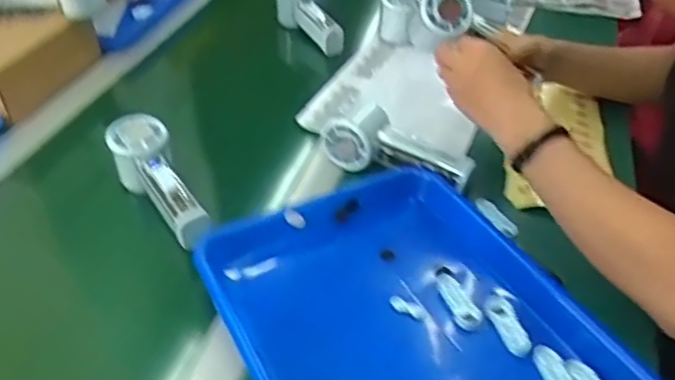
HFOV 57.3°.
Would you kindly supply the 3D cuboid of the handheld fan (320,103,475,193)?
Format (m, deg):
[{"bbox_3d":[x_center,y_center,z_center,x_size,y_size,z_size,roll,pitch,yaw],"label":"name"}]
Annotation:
[{"bbox_3d":[0.062,-0.048,0.632,0.151,0.052,0.047,17,42,20],"label":"handheld fan"}]

